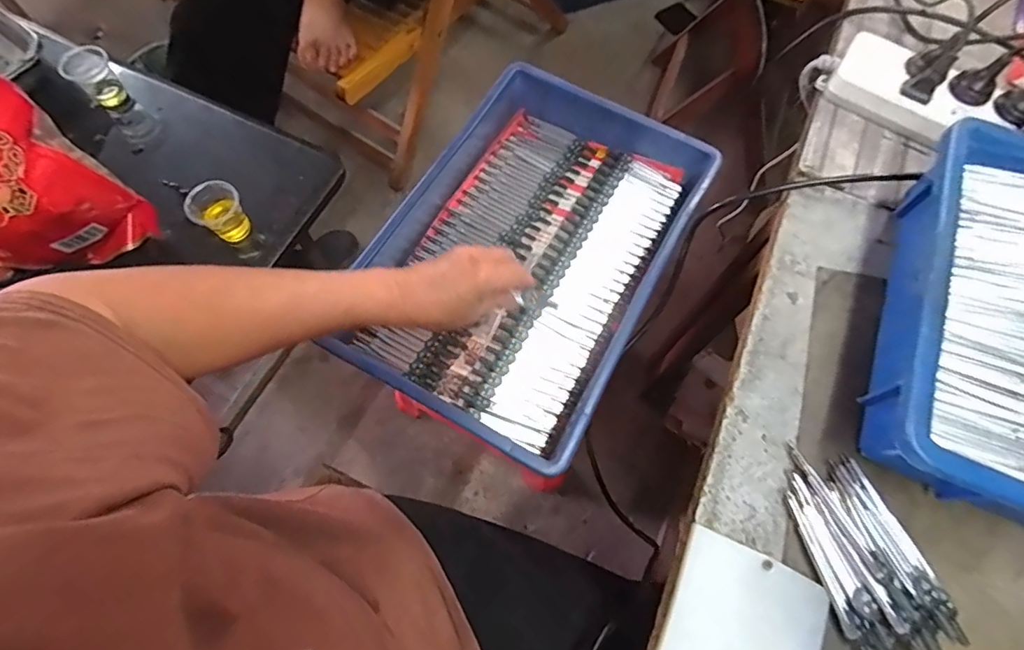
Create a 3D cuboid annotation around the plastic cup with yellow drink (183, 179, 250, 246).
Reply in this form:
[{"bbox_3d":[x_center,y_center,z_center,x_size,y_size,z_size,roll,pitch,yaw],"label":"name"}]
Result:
[{"bbox_3d":[-0.316,-0.121,0.551,0.046,0.052,0.054,36,72,12],"label":"plastic cup with yellow drink"}]

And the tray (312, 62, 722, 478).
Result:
[{"bbox_3d":[0.024,-0.090,0.576,0.275,0.091,0.423,28,75,9],"label":"tray"}]

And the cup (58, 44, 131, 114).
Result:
[{"bbox_3d":[-0.507,-0.302,0.625,0.048,0.060,0.051,1,69,-1],"label":"cup"}]

